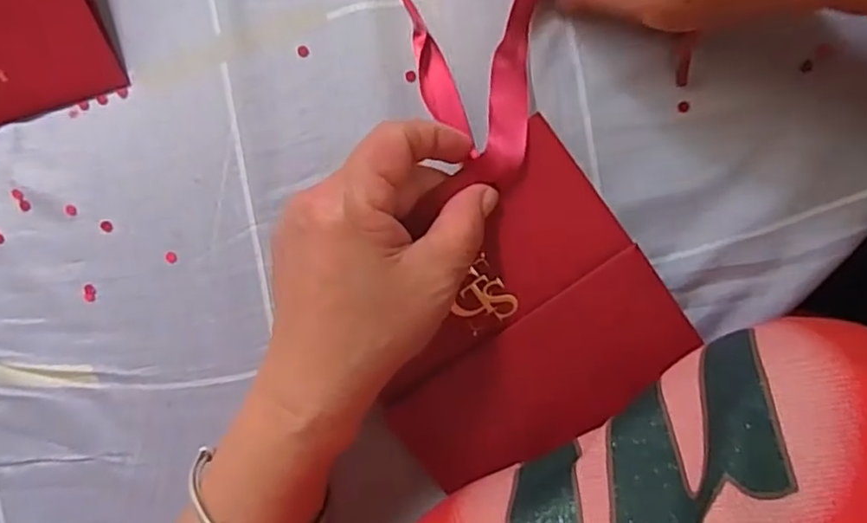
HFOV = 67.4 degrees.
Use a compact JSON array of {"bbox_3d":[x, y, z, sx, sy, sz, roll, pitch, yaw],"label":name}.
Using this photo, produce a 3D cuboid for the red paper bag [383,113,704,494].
[{"bbox_3d":[0.031,0.026,0.288,0.133,0.016,0.121,-37,90,5],"label":"red paper bag"}]

